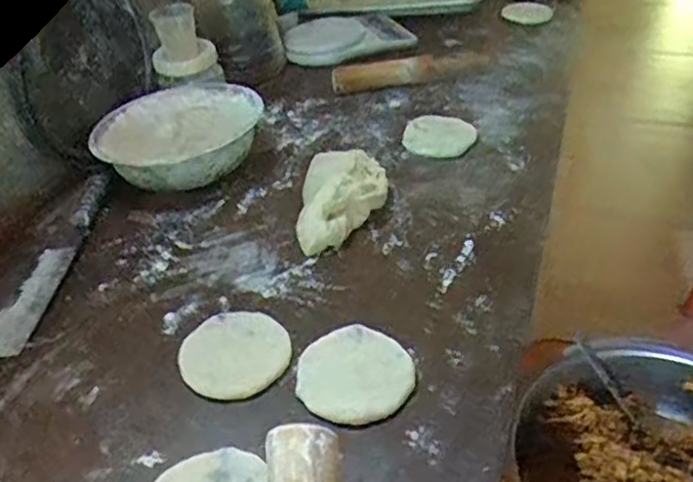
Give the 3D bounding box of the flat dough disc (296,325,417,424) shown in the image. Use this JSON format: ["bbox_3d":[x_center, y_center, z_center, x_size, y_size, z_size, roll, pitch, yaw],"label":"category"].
[{"bbox_3d":[0.007,0.115,0.575,0.096,0.013,0.099,-3,36,2],"label":"flat dough disc"}]

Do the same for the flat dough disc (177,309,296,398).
[{"bbox_3d":[-0.102,0.102,0.601,0.092,0.013,0.098,-3,36,2],"label":"flat dough disc"}]

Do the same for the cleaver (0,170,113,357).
[{"bbox_3d":[-0.346,0.014,0.734,0.078,0.035,0.272,-1,37,5],"label":"cleaver"}]

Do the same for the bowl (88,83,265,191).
[{"bbox_3d":[-0.220,-0.137,0.882,0.214,0.061,0.217,-3,36,2],"label":"bowl"}]

